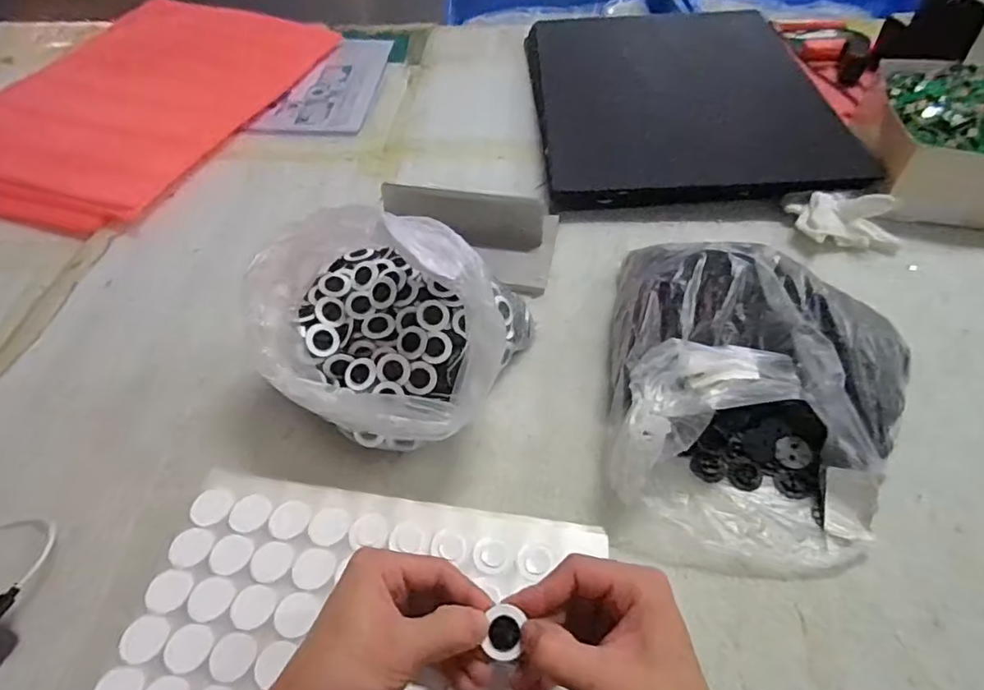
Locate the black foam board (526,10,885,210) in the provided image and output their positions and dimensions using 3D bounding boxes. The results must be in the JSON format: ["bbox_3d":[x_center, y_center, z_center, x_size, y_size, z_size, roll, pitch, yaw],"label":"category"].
[{"bbox_3d":[0.242,-0.318,0.758,0.358,0.031,0.370,-5,59,2],"label":"black foam board"}]

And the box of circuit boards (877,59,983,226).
[{"bbox_3d":[0.562,-0.241,0.675,0.204,0.099,0.225,10,53,9],"label":"box of circuit boards"}]

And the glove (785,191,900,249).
[{"bbox_3d":[0.387,-0.144,0.636,0.099,0.047,0.070,-4,52,-2],"label":"glove"}]

